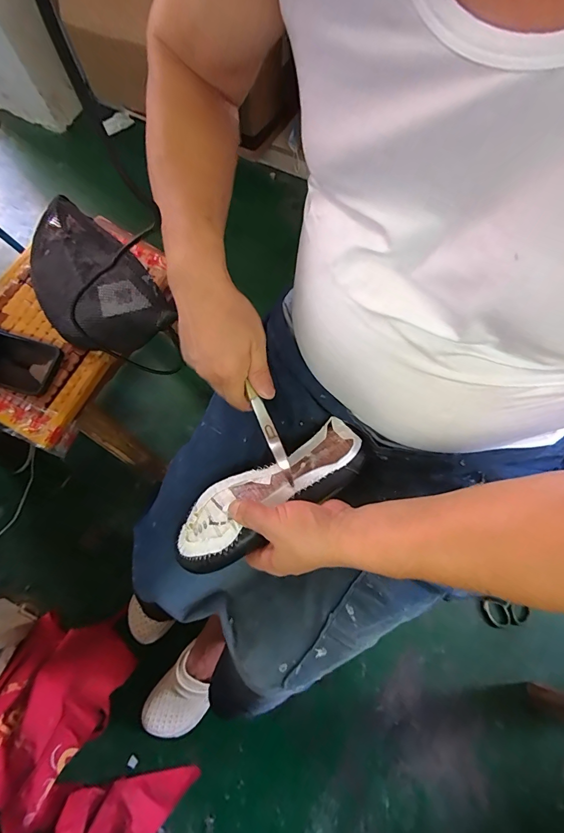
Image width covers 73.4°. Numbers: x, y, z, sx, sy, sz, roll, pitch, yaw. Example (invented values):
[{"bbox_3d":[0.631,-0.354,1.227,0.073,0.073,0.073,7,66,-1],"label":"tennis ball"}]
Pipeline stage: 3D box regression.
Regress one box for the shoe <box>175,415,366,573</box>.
[{"bbox_3d":[-0.016,0.078,0.393,0.219,0.055,0.083,-32,74,-3],"label":"shoe"}]

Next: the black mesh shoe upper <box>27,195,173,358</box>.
[{"bbox_3d":[-0.300,-0.205,0.573,0.151,0.047,0.293,-43,76,-11],"label":"black mesh shoe upper"}]

